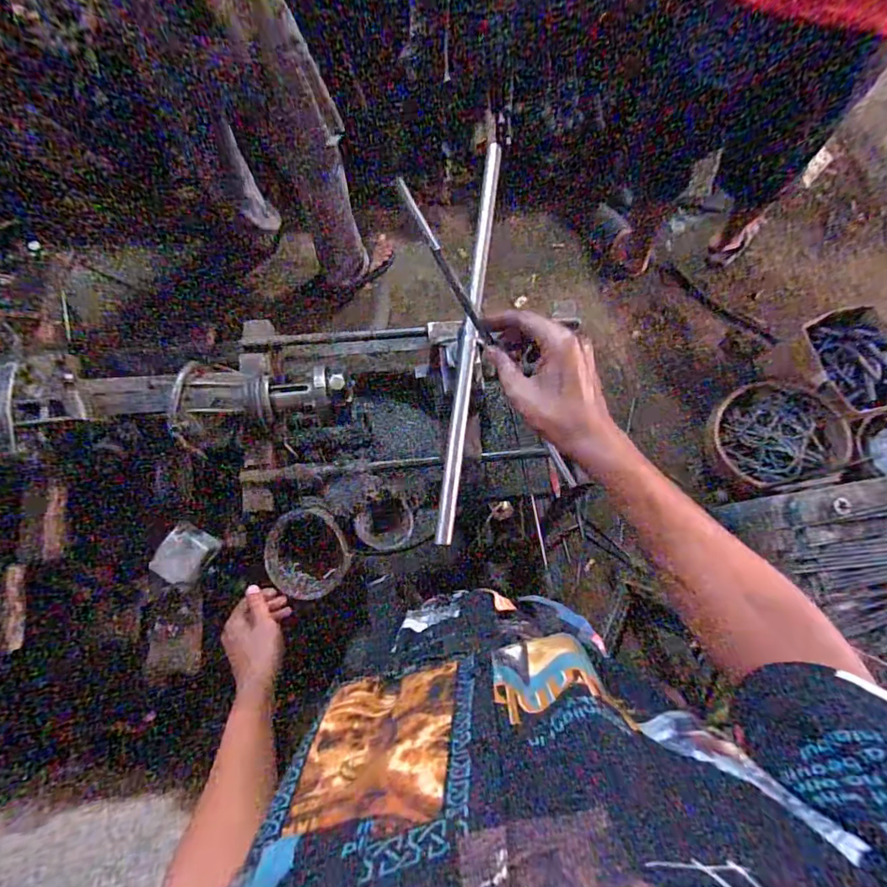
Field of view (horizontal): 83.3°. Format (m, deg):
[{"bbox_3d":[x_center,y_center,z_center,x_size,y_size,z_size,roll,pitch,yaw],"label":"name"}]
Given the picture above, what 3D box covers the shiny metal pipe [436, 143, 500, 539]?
[{"bbox_3d":[0.030,-0.129,0.562,0.019,0.016,0.476,8,78,0],"label":"shiny metal pipe"}]

